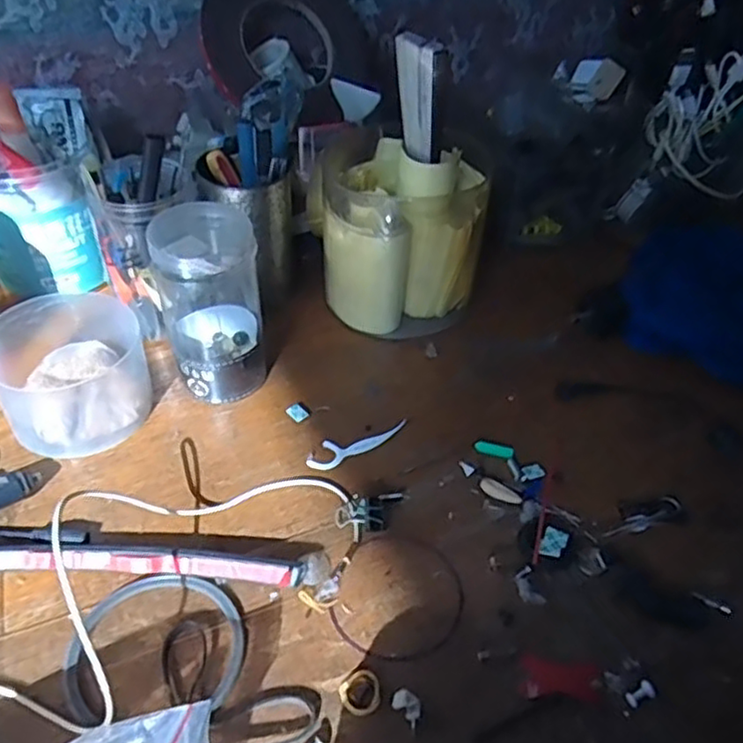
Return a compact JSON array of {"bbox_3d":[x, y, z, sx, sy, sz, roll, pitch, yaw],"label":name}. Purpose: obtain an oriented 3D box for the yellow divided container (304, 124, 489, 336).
[{"bbox_3d":[0.025,-0.118,0.562,0.125,0.129,0.134,4,41,3],"label":"yellow divided container"}]

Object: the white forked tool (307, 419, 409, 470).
[{"bbox_3d":[-0.009,0.046,0.461,0.074,0.004,0.021,-23,47,-26],"label":"white forked tool"}]

